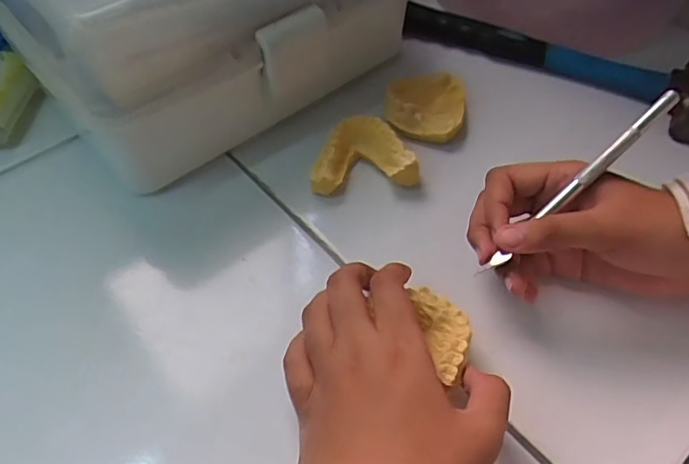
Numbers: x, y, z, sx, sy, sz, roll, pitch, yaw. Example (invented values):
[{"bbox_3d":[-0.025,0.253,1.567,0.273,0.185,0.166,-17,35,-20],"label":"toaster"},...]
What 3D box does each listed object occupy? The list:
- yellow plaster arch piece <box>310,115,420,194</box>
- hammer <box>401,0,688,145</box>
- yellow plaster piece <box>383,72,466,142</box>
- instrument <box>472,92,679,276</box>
[{"bbox_3d":[0.011,-0.053,0.370,0.068,0.020,0.048,-5,56,-7],"label":"yellow plaster arch piece"},{"bbox_3d":[0.169,-0.146,0.449,0.246,0.022,0.074,27,58,15],"label":"hammer"},{"bbox_3d":[0.062,-0.100,0.409,0.056,0.018,0.068,12,56,5],"label":"yellow plaster piece"},{"bbox_3d":[0.123,-0.024,0.291,0.136,0.009,0.006,-44,64,4],"label":"instrument"}]

